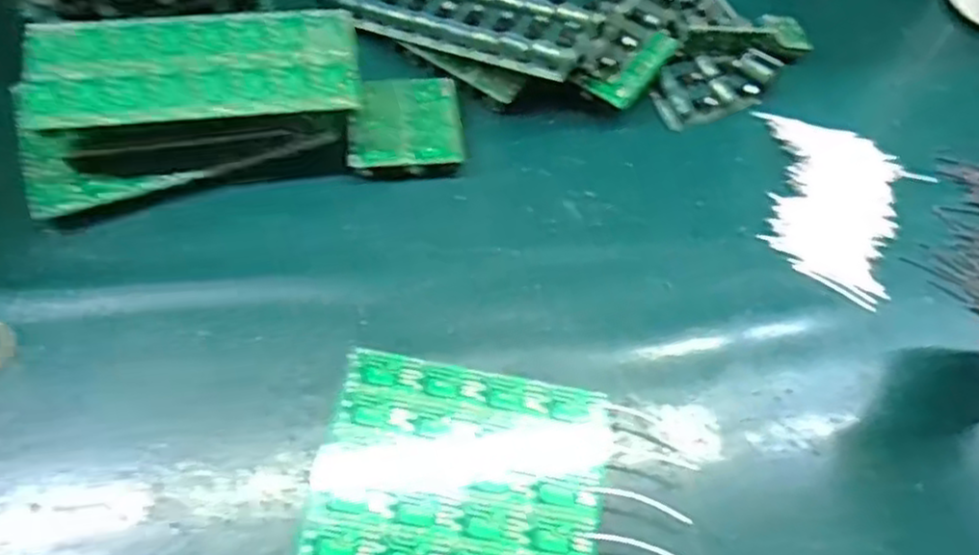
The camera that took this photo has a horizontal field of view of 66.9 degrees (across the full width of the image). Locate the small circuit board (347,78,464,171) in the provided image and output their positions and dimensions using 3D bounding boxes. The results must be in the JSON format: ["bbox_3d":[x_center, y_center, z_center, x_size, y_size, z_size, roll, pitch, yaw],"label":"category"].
[{"bbox_3d":[-0.046,-0.083,0.403,0.059,0.013,0.058,-5,63,-6],"label":"small circuit board"}]

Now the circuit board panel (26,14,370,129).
[{"bbox_3d":[-0.141,-0.101,0.356,0.150,0.006,0.061,-5,68,-10],"label":"circuit board panel"}]

